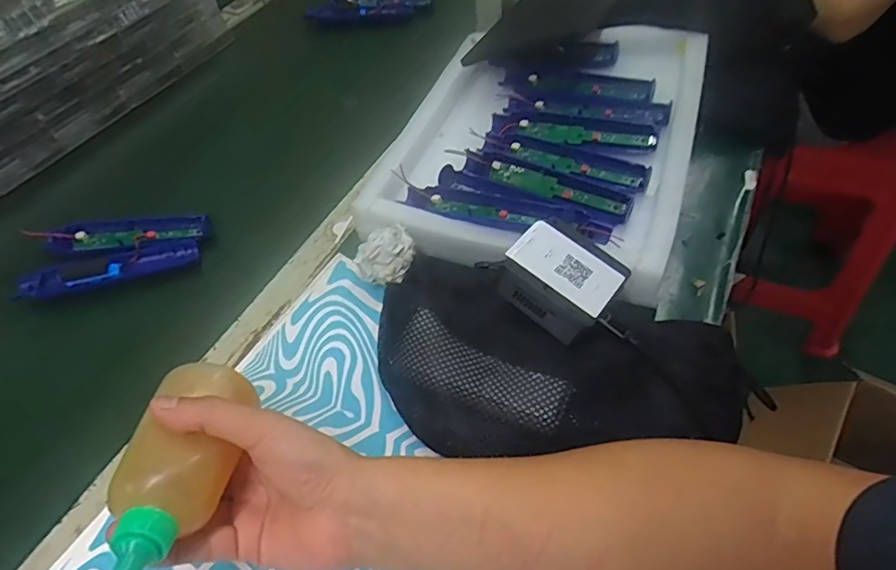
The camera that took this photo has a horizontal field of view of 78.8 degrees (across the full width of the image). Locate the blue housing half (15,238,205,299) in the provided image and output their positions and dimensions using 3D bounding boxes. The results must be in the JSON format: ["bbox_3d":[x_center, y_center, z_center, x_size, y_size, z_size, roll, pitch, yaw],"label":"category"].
[{"bbox_3d":[-0.339,-0.013,0.551,0.170,0.016,0.032,-15,51,-7],"label":"blue housing half"}]

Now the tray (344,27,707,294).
[{"bbox_3d":[0.096,-0.154,0.572,0.299,0.073,0.351,16,54,15],"label":"tray"}]

